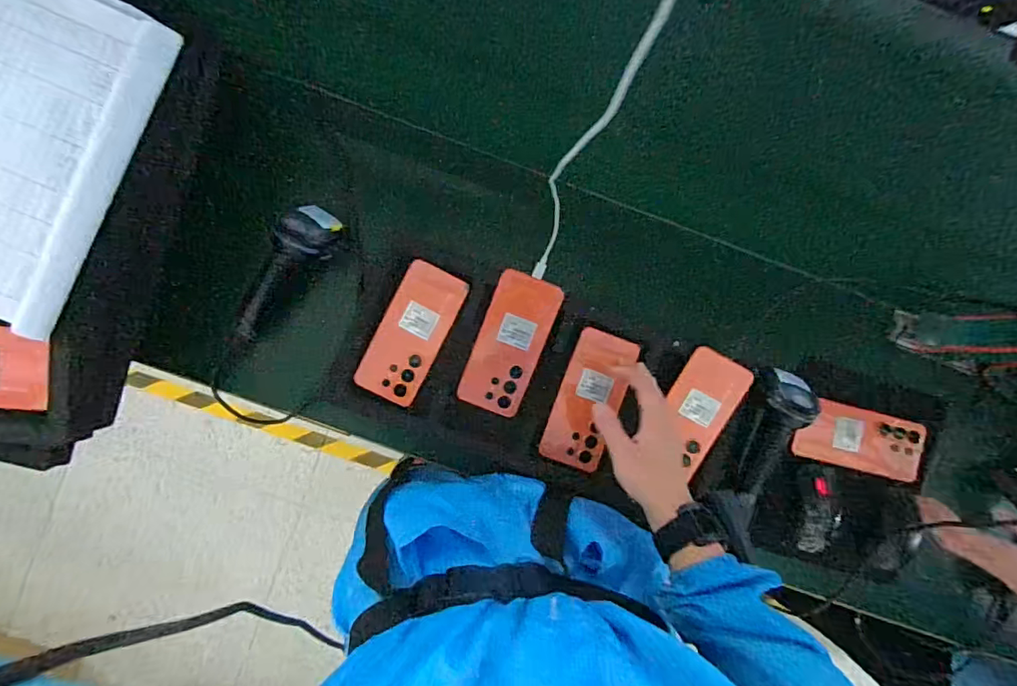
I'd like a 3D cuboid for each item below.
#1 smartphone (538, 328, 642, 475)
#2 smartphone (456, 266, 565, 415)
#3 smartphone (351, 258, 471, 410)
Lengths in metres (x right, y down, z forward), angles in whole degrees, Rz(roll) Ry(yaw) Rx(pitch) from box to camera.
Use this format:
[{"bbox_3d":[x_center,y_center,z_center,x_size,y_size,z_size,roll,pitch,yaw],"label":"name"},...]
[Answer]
[{"bbox_3d":[0.099,0.068,0.611,0.075,0.010,0.166,21,85,-3],"label":"smartphone"},{"bbox_3d":[0.002,0.001,0.609,0.078,0.008,0.168,20,98,-4],"label":"smartphone"},{"bbox_3d":[-0.119,-0.012,0.619,0.079,0.009,0.171,26,88,-3],"label":"smartphone"}]

